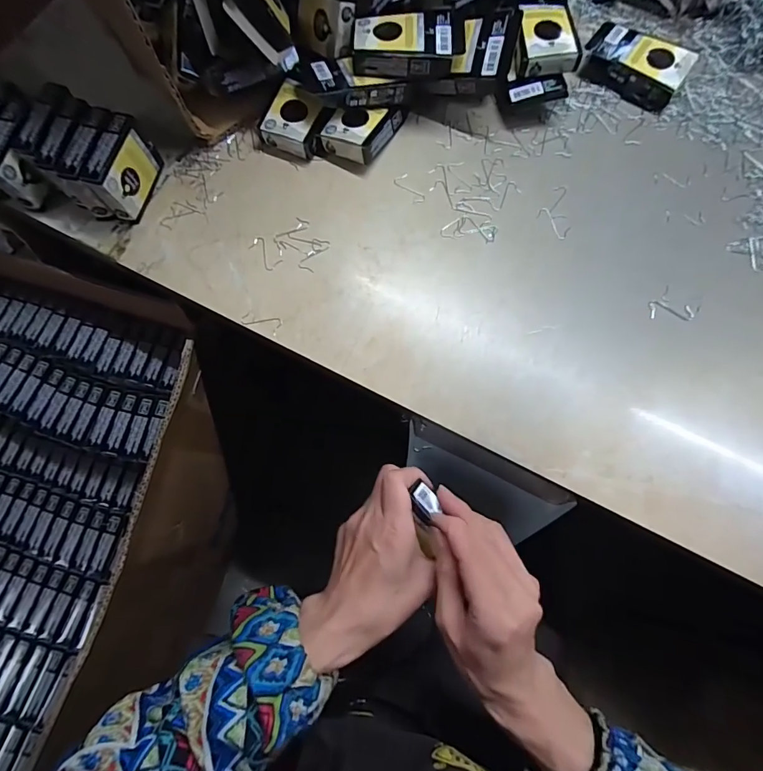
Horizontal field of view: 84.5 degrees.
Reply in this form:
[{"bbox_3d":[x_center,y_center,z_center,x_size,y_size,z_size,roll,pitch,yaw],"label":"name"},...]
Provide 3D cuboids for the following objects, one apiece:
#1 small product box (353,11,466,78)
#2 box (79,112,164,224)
[{"bbox_3d":[0.025,-0.307,0.378,0.096,0.019,0.054,2,75,2],"label":"small product box"},{"bbox_3d":[-0.231,-0.195,0.381,0.023,0.058,0.071,12,76,5],"label":"box"}]

